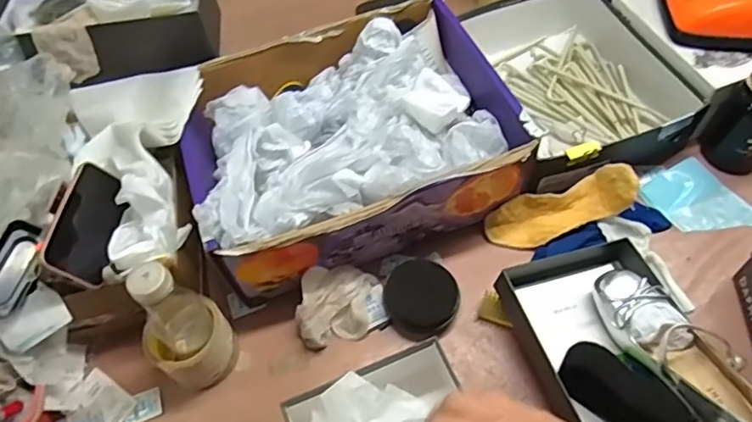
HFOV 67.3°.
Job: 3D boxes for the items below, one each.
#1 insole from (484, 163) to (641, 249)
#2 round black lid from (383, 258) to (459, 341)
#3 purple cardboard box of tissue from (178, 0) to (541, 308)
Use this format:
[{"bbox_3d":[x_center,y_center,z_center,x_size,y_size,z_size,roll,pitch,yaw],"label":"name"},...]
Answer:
[{"bbox_3d":[0.239,0.000,0.735,0.190,0.032,0.066,-21,94,14],"label":"insole"},{"bbox_3d":[0.057,0.108,0.703,0.088,0.028,0.092,-2,57,3],"label":"round black lid"},{"bbox_3d":[-0.043,-0.103,0.759,0.400,0.139,0.323,-20,57,-8],"label":"purple cardboard box of tissue"}]

